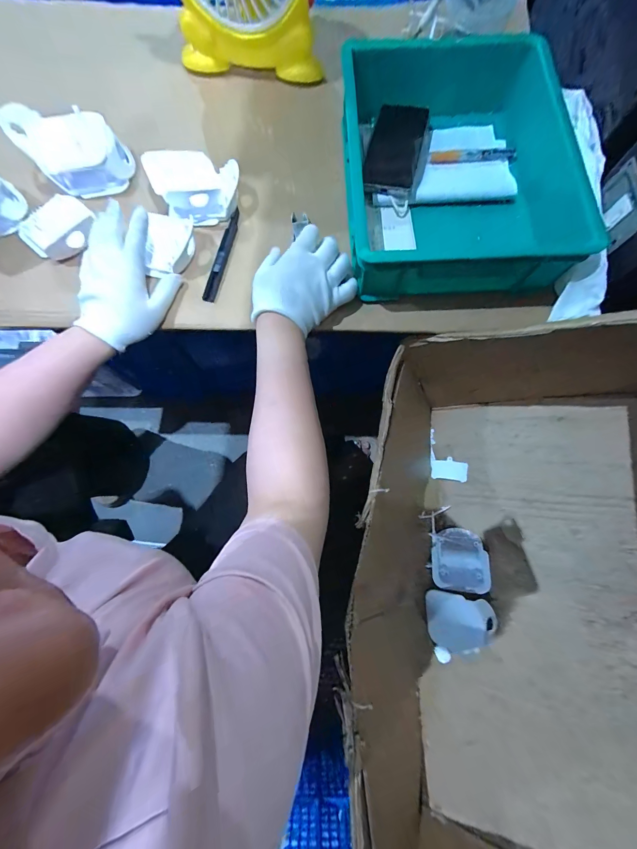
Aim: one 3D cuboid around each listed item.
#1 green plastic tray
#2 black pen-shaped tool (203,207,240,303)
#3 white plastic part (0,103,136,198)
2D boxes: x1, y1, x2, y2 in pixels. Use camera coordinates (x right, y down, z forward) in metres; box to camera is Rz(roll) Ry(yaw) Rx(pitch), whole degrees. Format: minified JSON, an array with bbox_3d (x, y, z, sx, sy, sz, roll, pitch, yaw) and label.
[{"bbox_3d":[0.174,-0.325,0.400,0.268,0.100,0.322,-2,77,-1],"label":"green plastic tray"},{"bbox_3d":[-0.129,-0.228,0.425,0.016,0.010,0.141,13,77,3],"label":"black pen-shaped tool"},{"bbox_3d":[-0.325,-0.367,0.421,0.119,0.069,0.076,-12,77,-3],"label":"white plastic part"}]

